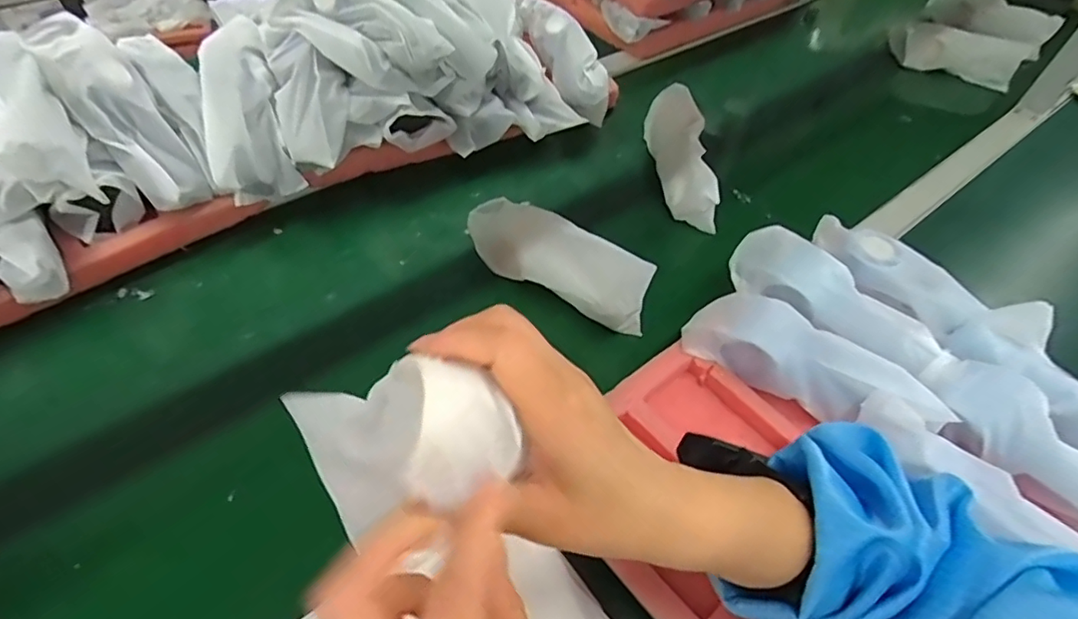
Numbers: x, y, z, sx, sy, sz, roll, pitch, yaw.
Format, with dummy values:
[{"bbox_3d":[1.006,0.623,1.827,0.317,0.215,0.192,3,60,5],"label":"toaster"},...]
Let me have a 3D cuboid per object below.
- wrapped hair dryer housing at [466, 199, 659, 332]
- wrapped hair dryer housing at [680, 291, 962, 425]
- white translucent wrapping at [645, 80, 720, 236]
[{"bbox_3d":[0.010,-0.053,0.536,0.196,0.080,0.052,36,57,22],"label":"wrapped hair dryer housing"},{"bbox_3d":[0.224,0.039,0.467,0.192,0.053,0.066,29,54,17],"label":"wrapped hair dryer housing"},{"bbox_3d":[0.165,-0.176,0.664,0.059,0.075,0.180,-5,69,-9],"label":"white translucent wrapping"}]

